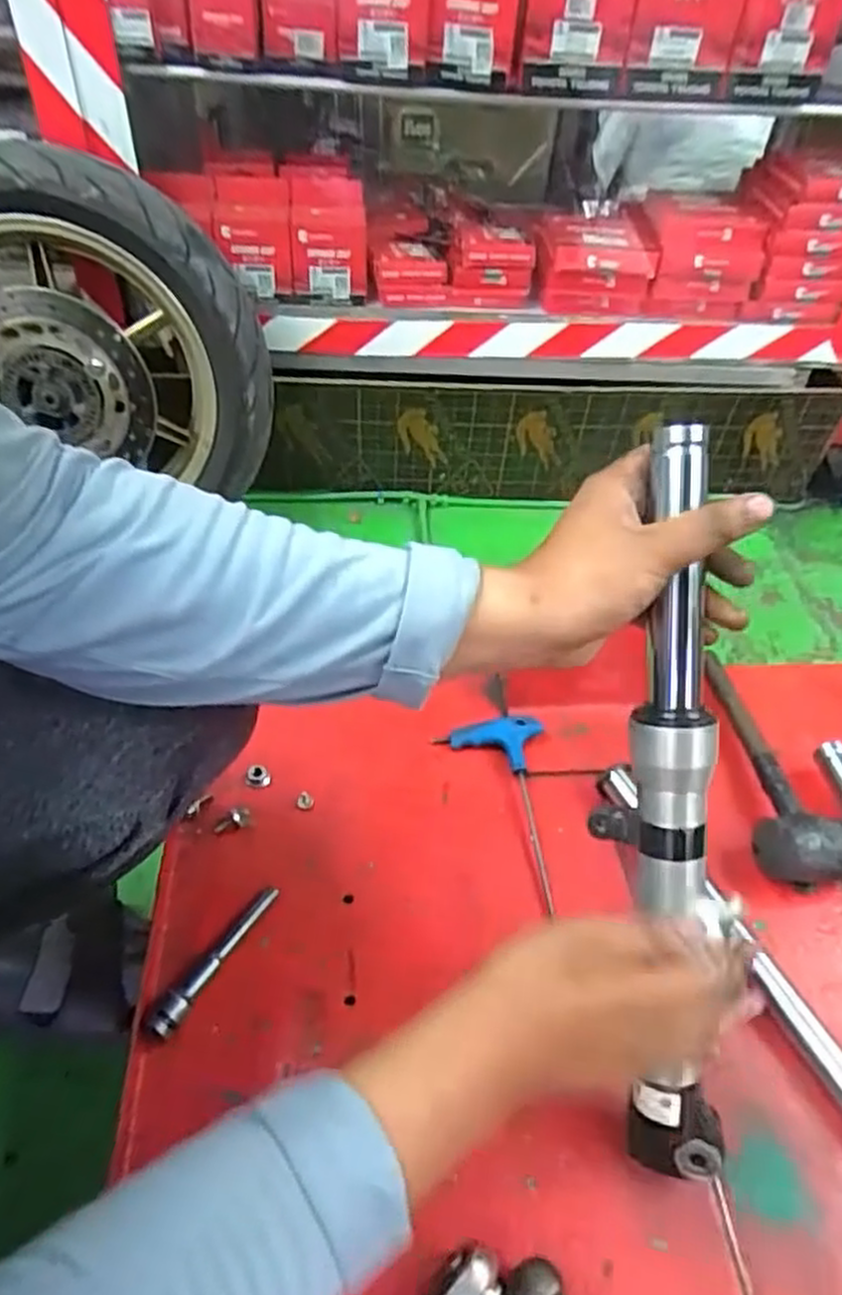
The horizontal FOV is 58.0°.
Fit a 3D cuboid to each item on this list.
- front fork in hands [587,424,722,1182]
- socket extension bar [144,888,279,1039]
[{"bbox_3d":[0.136,0.094,0.424,0.058,0.415,0.052,-3,9,-6],"label":"front fork in hands"},{"bbox_3d":[-0.146,0.216,0.534,0.022,0.014,0.119,25,50,19],"label":"socket extension bar"}]

